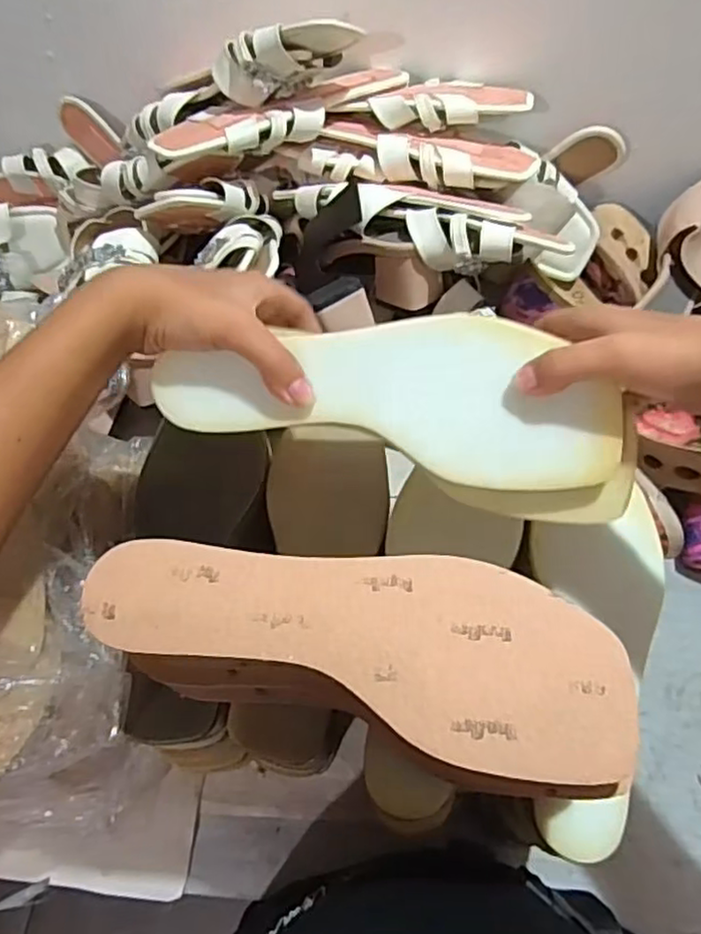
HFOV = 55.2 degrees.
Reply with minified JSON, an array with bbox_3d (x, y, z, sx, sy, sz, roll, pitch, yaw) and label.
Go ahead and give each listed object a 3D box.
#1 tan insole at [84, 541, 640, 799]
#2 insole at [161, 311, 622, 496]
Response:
[{"bbox_3d":[0.003,0.073,0.294,0.236,0.010,0.087,14,62,9],"label":"tan insole"},{"bbox_3d":[0.019,-0.041,0.340,0.231,0.009,0.080,12,95,7],"label":"insole"}]

